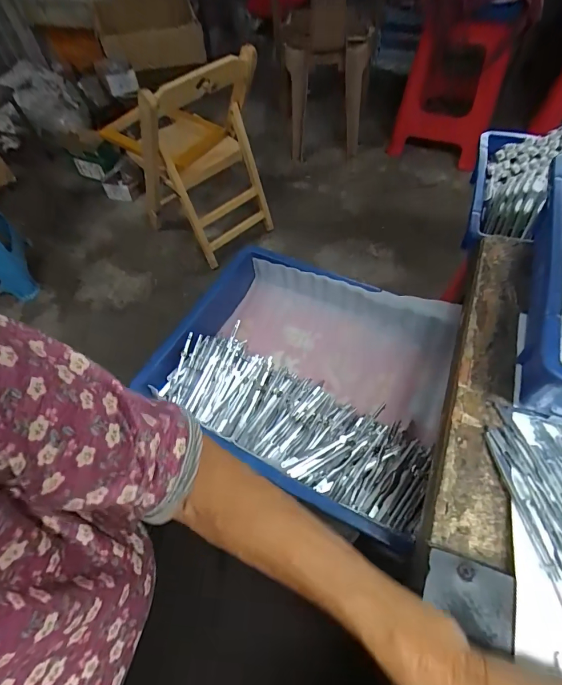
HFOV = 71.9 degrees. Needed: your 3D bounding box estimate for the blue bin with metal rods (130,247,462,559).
[{"bbox_3d":[0.040,0.028,0.510,0.344,0.089,0.256,25,61,19],"label":"blue bin with metal rods"}]

